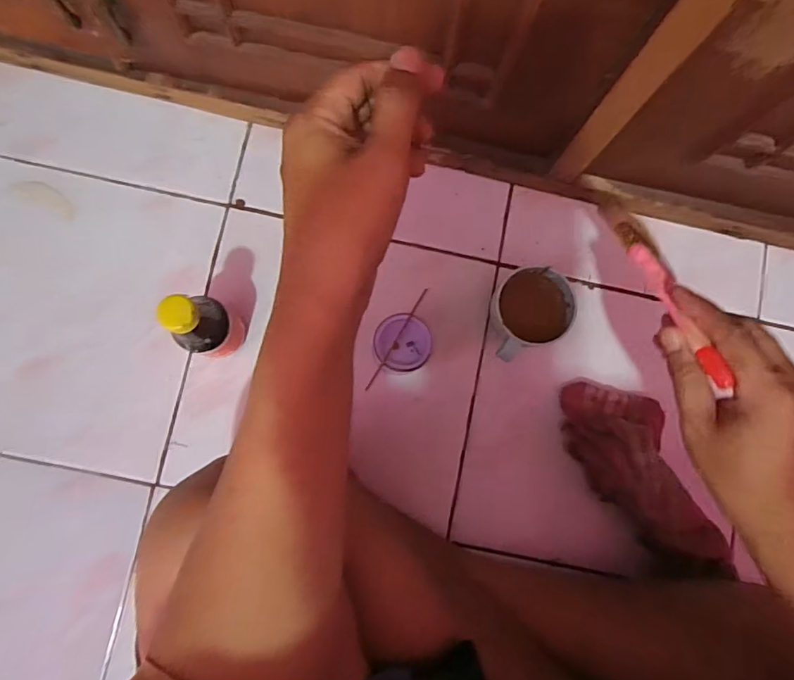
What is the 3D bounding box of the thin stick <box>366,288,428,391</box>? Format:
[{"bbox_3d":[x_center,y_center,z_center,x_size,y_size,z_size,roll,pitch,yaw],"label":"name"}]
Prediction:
[{"bbox_3d":[0.000,-0.001,0.487,0.005,0.004,0.111,31,83,1],"label":"thin stick"}]

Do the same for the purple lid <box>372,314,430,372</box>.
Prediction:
[{"bbox_3d":[0.006,0.002,0.489,0.053,0.014,0.053,1,84,-2],"label":"purple lid"}]

